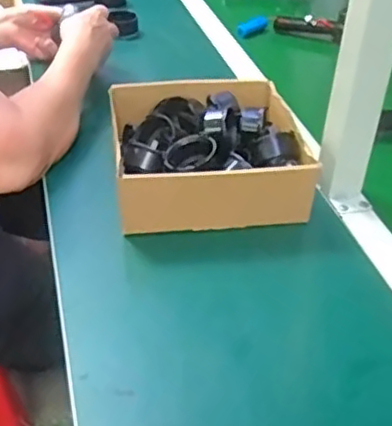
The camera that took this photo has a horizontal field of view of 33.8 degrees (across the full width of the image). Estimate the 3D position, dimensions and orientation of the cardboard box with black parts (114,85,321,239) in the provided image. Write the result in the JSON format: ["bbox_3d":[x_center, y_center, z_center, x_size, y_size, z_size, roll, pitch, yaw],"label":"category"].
[{"bbox_3d":[0.013,-0.059,0.709,0.202,0.081,0.213,-3,37,-9],"label":"cardboard box with black parts"}]

